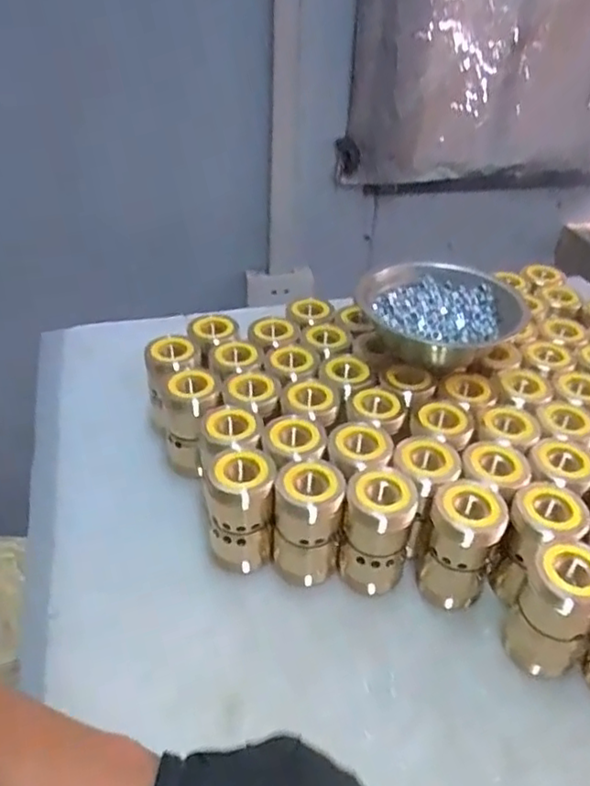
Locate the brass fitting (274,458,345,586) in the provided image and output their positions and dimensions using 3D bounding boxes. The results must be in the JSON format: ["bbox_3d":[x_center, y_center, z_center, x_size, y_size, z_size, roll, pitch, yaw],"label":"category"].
[{"bbox_3d":[0.008,0.081,0.386,0.040,0.073,0.046,4,37,3],"label":"brass fitting"}]

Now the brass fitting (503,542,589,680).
[{"bbox_3d":[0.142,0.121,0.345,0.039,0.079,0.032,24,42,26],"label":"brass fitting"}]

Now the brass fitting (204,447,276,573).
[{"bbox_3d":[-0.034,0.075,0.392,0.039,0.074,0.037,-2,37,-5],"label":"brass fitting"}]

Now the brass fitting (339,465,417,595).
[{"bbox_3d":[0.050,0.084,0.385,0.038,0.074,0.041,1,37,-1],"label":"brass fitting"}]

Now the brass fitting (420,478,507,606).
[{"bbox_3d":[0.100,0.090,0.378,0.038,0.075,0.043,13,38,15],"label":"brass fitting"}]

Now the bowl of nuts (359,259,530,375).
[{"bbox_3d":[0.117,-0.059,0.490,0.106,0.039,0.109,1,37,-1],"label":"bowl of nuts"}]

